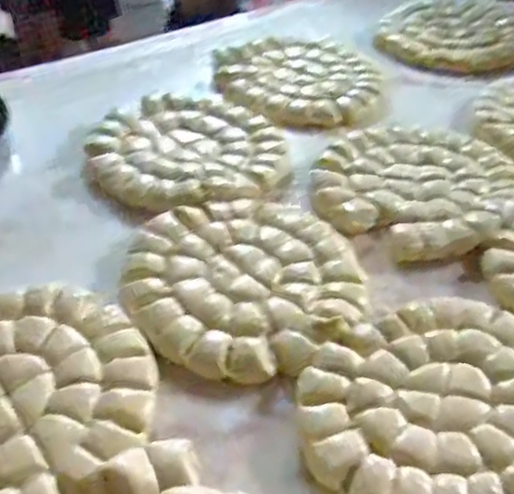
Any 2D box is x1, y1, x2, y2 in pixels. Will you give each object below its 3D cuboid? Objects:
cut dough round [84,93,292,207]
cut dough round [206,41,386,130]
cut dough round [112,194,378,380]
[{"bbox_3d":[-0.100,-0.140,0.966,0.265,0.026,0.273,1,41,-1],"label":"cut dough round"},{"bbox_3d":[0.072,-0.288,1.141,0.248,0.033,0.319,-18,45,-21],"label":"cut dough round"},{"bbox_3d":[-0.013,0.030,0.764,0.266,0.032,0.268,1,41,-1],"label":"cut dough round"}]

